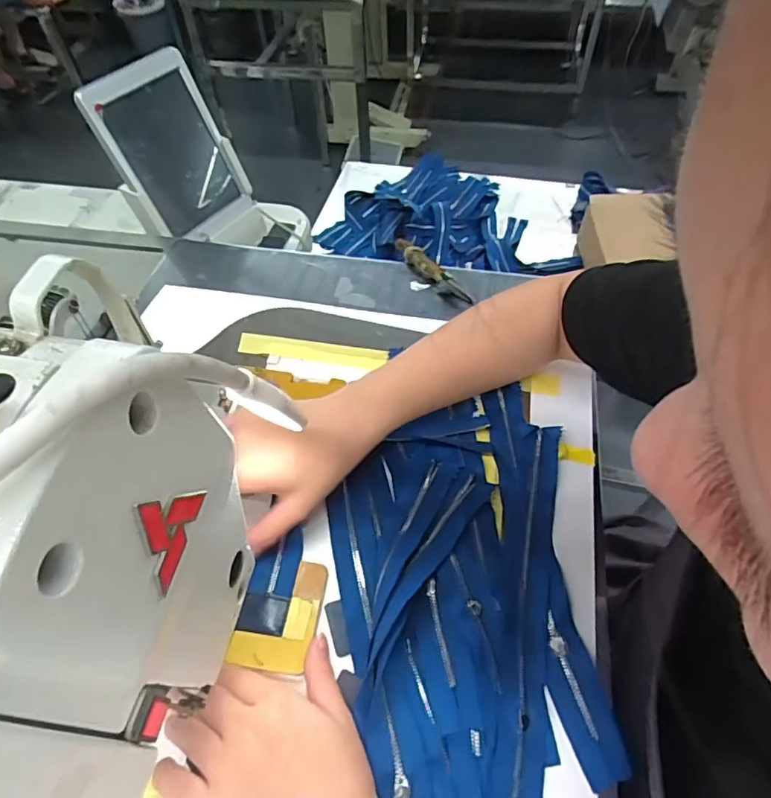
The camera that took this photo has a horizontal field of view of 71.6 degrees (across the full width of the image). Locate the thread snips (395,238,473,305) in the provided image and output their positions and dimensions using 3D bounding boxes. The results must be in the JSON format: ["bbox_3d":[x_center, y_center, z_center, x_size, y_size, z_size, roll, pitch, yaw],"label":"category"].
[{"bbox_3d":[0.046,-0.137,0.562,0.018,0.023,0.112,-34,57,-20],"label":"thread snips"}]

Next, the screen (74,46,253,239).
[{"bbox_3d":[-0.272,-0.316,0.691,0.023,0.209,0.151,16,55,37],"label":"screen"}]

